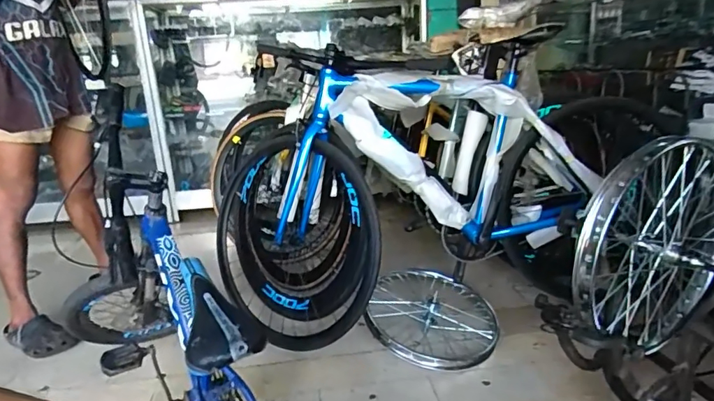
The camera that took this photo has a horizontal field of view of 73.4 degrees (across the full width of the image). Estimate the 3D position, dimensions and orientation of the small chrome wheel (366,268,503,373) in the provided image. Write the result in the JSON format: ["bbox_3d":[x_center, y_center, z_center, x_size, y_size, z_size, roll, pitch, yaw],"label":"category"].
[{"bbox_3d":[0.235,0.362,1.502,0.405,0.101,0.387,27,35,26],"label":"small chrome wheel"}]

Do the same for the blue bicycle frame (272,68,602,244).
[{"bbox_3d":[0.230,-0.134,1.469,0.974,0.485,0.144,-3,16,0],"label":"blue bicycle frame"}]

